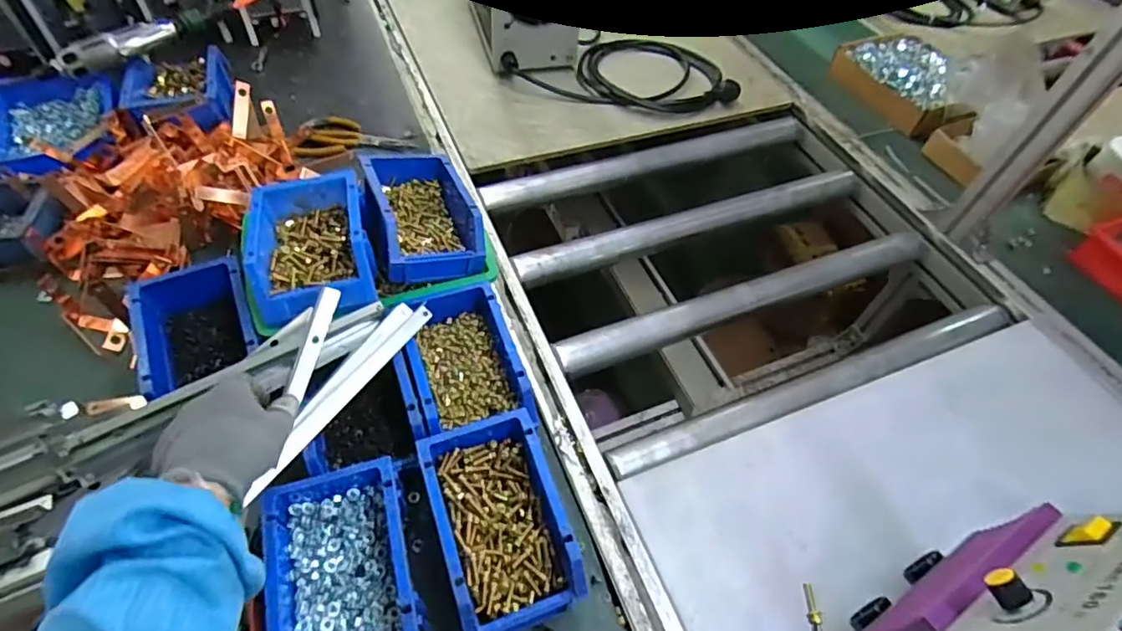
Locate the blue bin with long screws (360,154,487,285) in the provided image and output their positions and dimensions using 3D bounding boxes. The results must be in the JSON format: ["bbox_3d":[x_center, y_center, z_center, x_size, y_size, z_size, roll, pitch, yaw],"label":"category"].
[{"bbox_3d":[-0.156,-0.119,0.606,0.107,0.060,0.179,-18,56,-17],"label":"blue bin with long screws"}]

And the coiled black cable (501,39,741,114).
[{"bbox_3d":[0.110,-0.454,0.997,0.409,0.047,0.192,5,52,-1],"label":"coiled black cable"}]

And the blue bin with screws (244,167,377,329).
[{"bbox_3d":[-0.251,-0.074,0.560,0.121,0.047,0.169,-12,54,-13],"label":"blue bin with screws"}]

